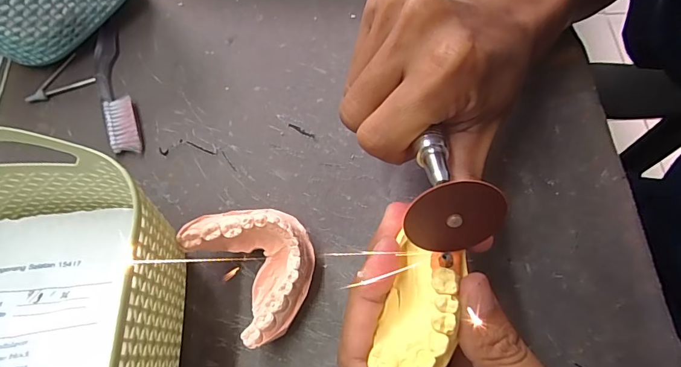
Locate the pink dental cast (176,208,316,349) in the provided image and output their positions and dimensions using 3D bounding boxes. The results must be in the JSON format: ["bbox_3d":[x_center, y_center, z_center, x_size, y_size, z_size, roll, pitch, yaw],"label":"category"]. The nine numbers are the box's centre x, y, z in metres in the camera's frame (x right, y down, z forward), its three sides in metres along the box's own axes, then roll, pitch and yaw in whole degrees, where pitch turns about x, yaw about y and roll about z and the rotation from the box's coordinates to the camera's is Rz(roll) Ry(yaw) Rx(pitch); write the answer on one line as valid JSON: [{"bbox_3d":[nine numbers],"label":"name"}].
[{"bbox_3d":[-0.041,0.040,0.214,0.053,0.033,0.067,-35,73,-16],"label":"pink dental cast"}]

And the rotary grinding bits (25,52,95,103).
[{"bbox_3d":[-0.184,-0.065,0.269,0.041,0.005,0.027,-40,75,-17],"label":"rotary grinding bits"}]

